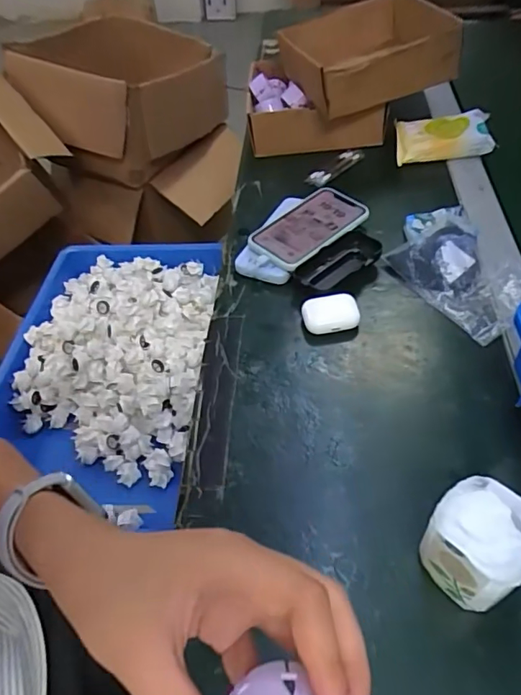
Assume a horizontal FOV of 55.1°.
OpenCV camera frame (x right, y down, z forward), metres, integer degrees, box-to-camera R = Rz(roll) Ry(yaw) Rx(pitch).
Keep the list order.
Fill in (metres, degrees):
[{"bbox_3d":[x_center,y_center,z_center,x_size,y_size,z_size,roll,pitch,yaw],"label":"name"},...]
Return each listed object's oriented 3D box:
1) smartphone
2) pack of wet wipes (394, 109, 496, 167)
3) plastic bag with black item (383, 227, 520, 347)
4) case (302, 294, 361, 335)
[{"bbox_3d":[0.062,-0.153,0.622,0.150,0.010,0.081,-36,62,-25],"label":"smartphone"},{"bbox_3d":[0.270,-0.311,0.746,0.142,0.044,0.075,-5,48,2],"label":"pack of wet wipes"},{"bbox_3d":[0.231,-0.082,0.562,0.108,0.027,0.152,-29,52,-19],"label":"plastic bag with black item"},{"bbox_3d":[0.076,-0.035,0.535,0.059,0.023,0.037,-7,48,0],"label":"case"}]

